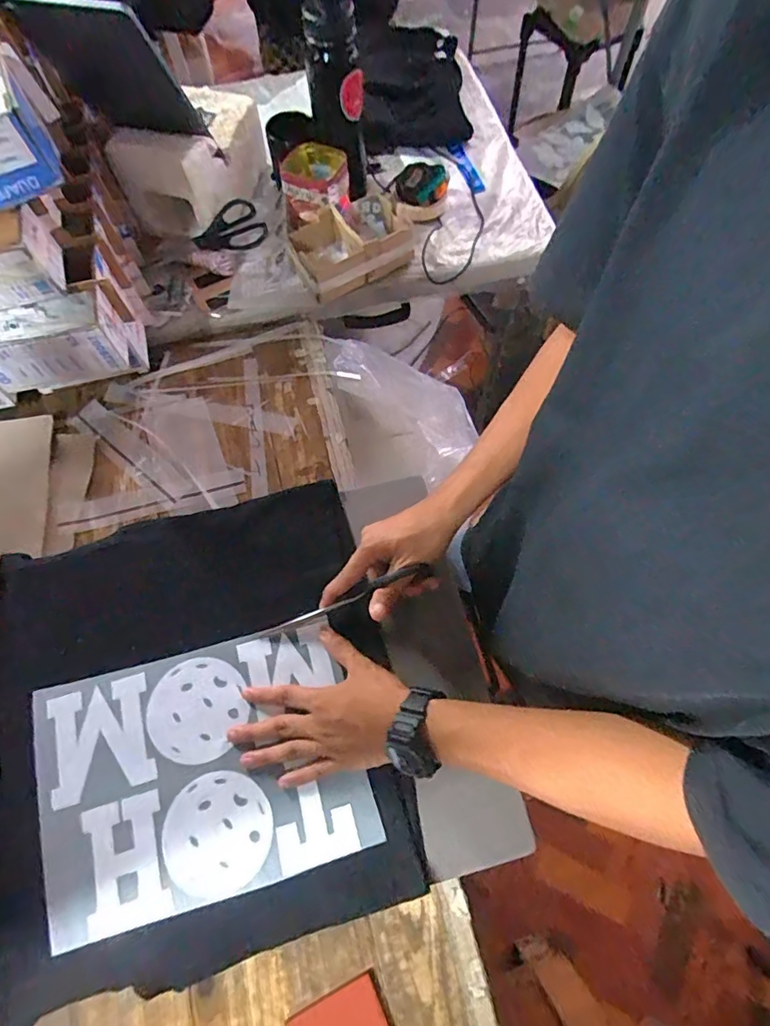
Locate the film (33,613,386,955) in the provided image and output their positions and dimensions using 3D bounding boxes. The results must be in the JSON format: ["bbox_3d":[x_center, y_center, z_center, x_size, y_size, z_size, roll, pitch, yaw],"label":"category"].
[{"bbox_3d":[-0.171,0.235,0.477,0.284,0.006,0.212,-15,70,-6],"label":"film"}]

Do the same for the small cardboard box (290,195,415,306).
[{"bbox_3d":[-0.050,-0.422,0.804,0.195,0.063,0.116,-32,70,-12],"label":"small cardboard box"}]

